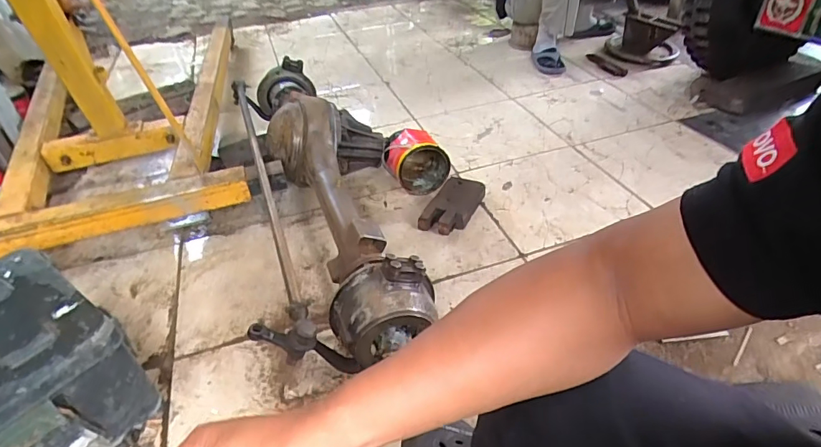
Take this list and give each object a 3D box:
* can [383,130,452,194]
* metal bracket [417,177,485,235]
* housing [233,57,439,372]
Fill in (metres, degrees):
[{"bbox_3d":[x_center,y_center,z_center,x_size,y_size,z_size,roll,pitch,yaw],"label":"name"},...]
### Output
[{"bbox_3d":[0.022,-0.181,1.317,0.151,0.154,0.133,-18,41,-18],"label":"can"},{"bbox_3d":[0.120,-0.055,1.283,0.128,0.068,0.211,13,41,20],"label":"metal bracket"},{"bbox_3d":[-0.227,-0.113,1.226,0.378,0.244,1.142,-13,39,-12],"label":"housing"}]

